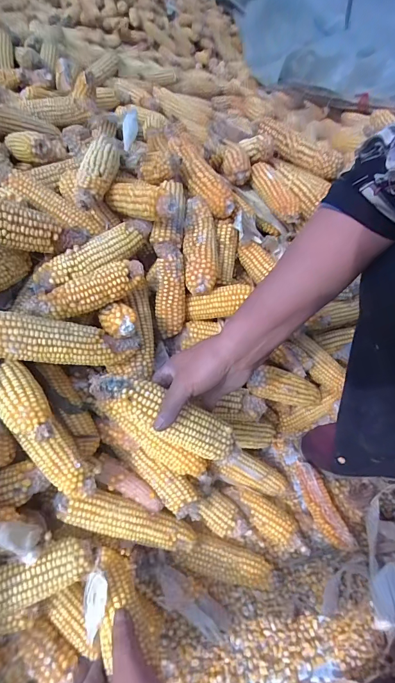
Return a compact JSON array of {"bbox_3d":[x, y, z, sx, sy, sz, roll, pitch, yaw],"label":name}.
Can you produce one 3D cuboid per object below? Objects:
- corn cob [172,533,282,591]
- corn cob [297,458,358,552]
[{"bbox_3d":[0.045,0.319,0.524,0.159,0.040,0.052,12,49,5],"label":"corn cob"},{"bbox_3d":[0.200,0.262,0.590,0.040,0.050,0.145,-11,54,-14],"label":"corn cob"}]

